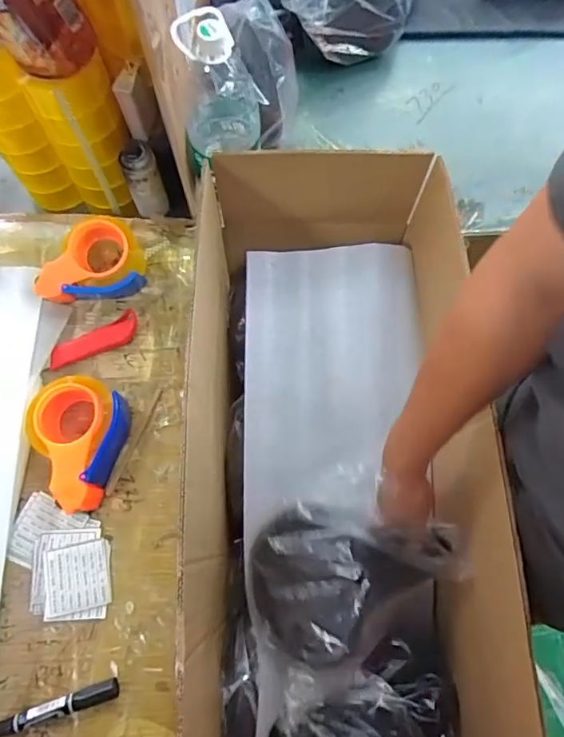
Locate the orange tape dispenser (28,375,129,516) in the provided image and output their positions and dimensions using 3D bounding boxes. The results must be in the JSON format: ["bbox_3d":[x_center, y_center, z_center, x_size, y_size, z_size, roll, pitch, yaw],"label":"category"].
[{"bbox_3d":[-0.263,0.087,0.612,0.117,0.069,0.150,17,72,6],"label":"orange tape dispenser"}]

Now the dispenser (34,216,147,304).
[{"bbox_3d":[-0.265,-0.141,0.686,0.139,0.077,0.104,-16,72,-5],"label":"dispenser"}]

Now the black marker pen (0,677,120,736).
[{"bbox_3d":[-0.249,0.372,0.538,0.137,0.022,0.021,-16,72,-5],"label":"black marker pen"}]

